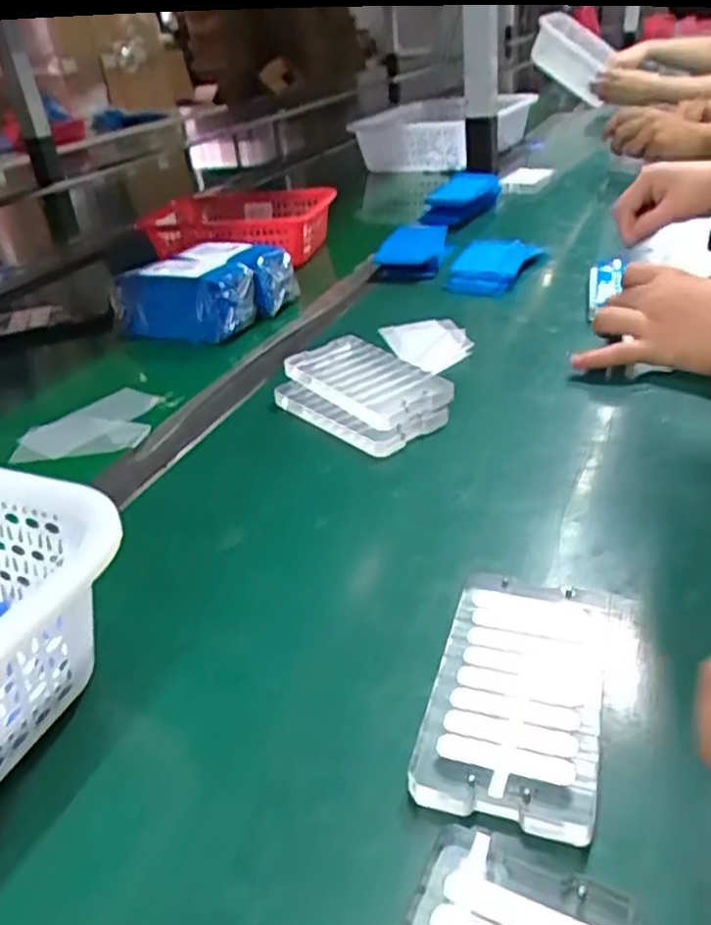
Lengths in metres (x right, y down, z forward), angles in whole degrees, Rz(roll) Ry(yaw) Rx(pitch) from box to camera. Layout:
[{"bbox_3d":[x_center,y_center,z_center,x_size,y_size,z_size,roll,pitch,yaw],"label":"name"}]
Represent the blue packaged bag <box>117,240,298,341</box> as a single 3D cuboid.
[{"bbox_3d":[-0.152,-0.177,0.733,0.145,0.060,0.116,10,34,24],"label":"blue packaged bag"}]

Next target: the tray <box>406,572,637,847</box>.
[{"bbox_3d":[0.073,0.093,0.311,0.073,0.010,0.122,7,33,19],"label":"tray"}]

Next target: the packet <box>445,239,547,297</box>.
[{"bbox_3d":[0.144,-0.212,0.778,0.078,0.022,0.123,13,35,28],"label":"packet"}]

